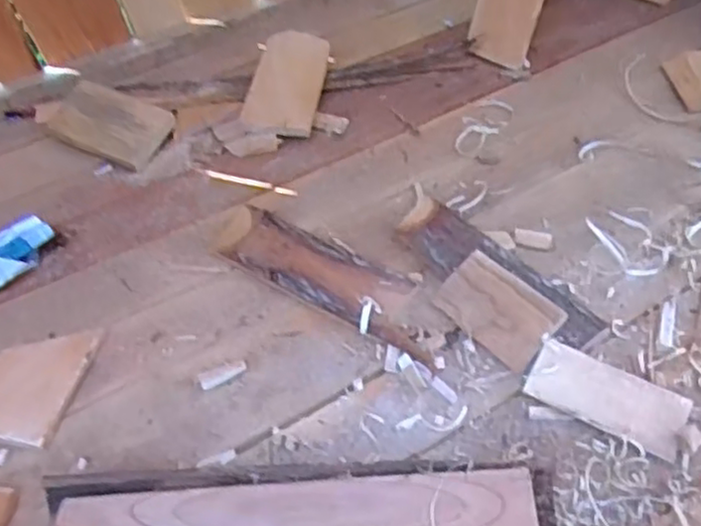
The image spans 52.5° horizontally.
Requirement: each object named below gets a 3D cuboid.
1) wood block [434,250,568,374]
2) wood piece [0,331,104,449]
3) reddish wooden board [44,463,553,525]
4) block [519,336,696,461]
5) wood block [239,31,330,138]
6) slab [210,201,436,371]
[{"bbox_3d":[0.146,0.045,0.712,0.073,0.010,0.122,-50,53,1],"label":"wood block"},{"bbox_3d":[-0.317,0.118,0.709,0.090,0.008,0.133,12,46,2],"label":"wood piece"},{"bbox_3d":[-0.043,0.214,0.572,0.403,0.065,0.092,-1,47,5],"label":"reddish wooden board"},{"bbox_3d":[0.232,0.121,0.644,0.134,0.008,0.058,24,69,19],"label":"block"},{"bbox_3d":[-0.086,-0.257,0.997,0.095,0.015,0.206,9,54,0],"label":"wood block"},{"bbox_3d":[-0.027,0.013,0.778,0.296,0.022,0.080,26,55,26],"label":"slab"}]

